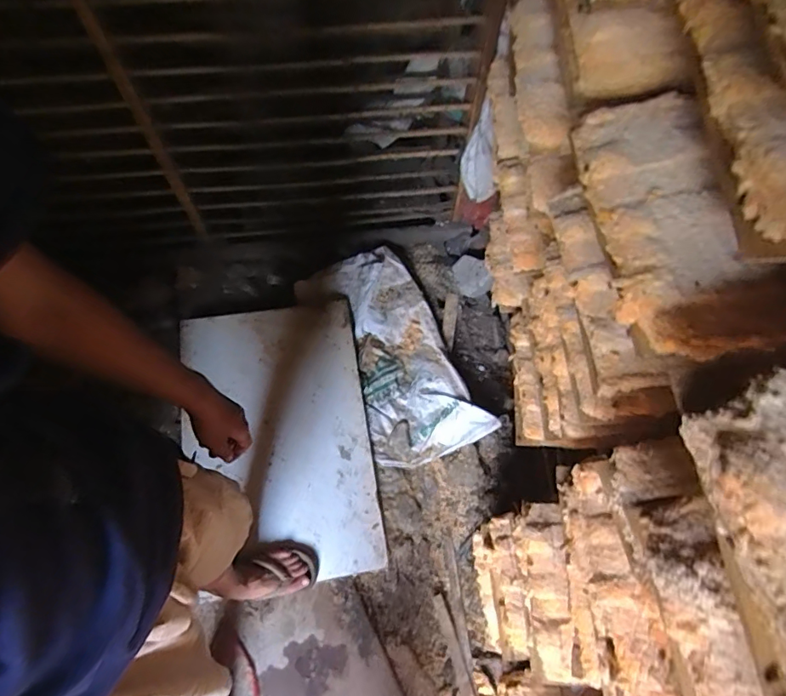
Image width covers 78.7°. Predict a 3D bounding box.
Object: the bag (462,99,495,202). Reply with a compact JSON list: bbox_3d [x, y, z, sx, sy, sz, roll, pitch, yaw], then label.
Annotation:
[{"bbox_3d":[0.241,-0.522,1.297,0.043,0.312,0.116,-27,67,-14],"label":"bag"}]

